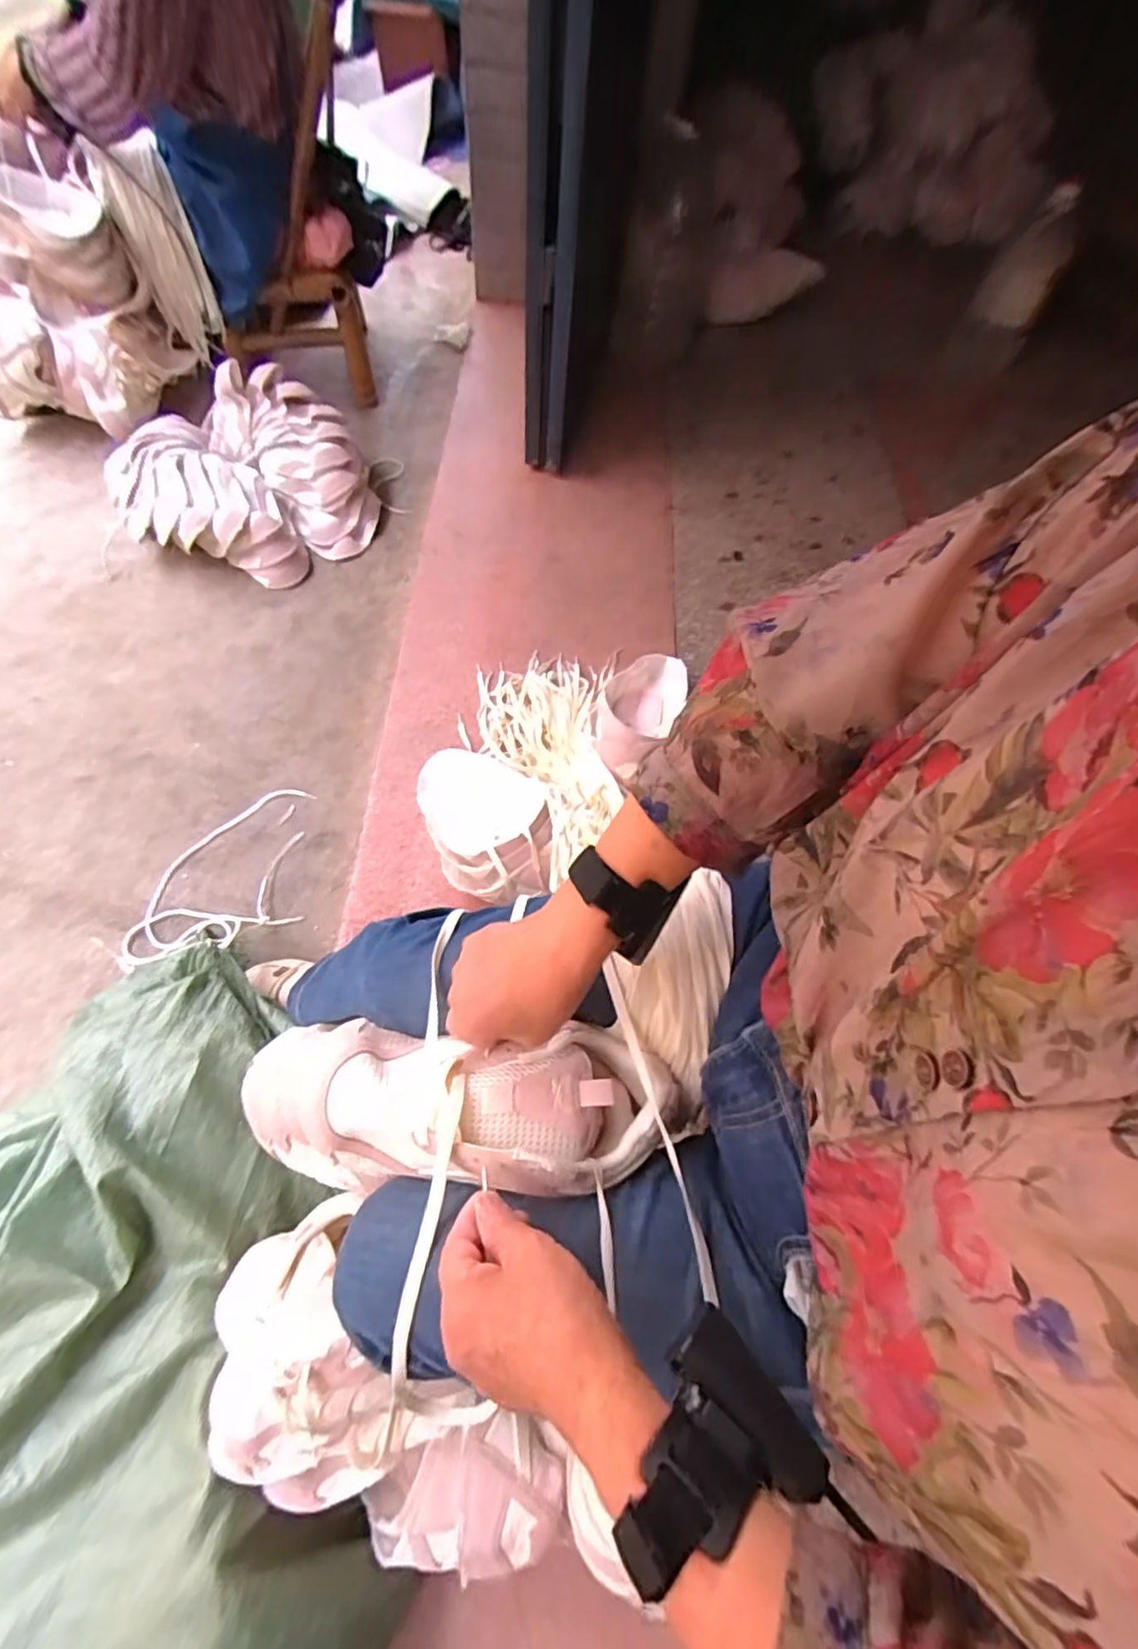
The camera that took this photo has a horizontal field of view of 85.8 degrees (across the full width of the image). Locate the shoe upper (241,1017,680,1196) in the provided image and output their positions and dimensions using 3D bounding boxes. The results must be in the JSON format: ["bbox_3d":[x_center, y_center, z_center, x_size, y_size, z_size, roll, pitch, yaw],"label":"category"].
[{"bbox_3d":[-0.087,0.189,0.417,0.306,0.080,0.097,1,65,4],"label":"shoe upper"}]

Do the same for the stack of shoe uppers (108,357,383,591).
[{"bbox_3d":[-0.611,-0.648,1.173,0.432,0.172,0.366,-41,71,-17],"label":"stack of shoe uppers"}]

